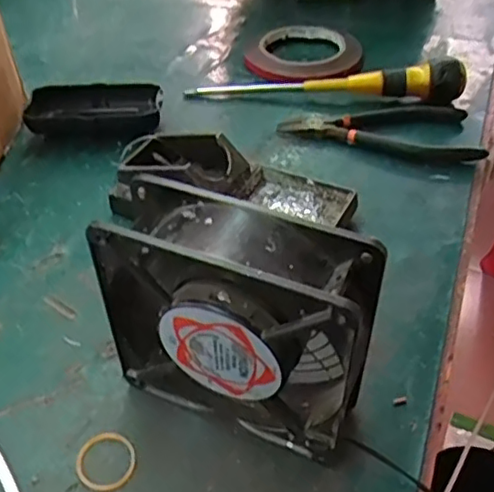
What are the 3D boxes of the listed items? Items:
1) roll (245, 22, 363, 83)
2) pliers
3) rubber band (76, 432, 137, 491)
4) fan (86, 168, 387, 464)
[{"bbox_3d":[0.059,-0.192,0.593,0.109,0.016,0.116,-1,44,1],"label":"roll"},{"bbox_3d":[0.105,-0.091,0.492,0.152,0.014,0.072,0,44,1],"label":"pliers"},{"bbox_3d":[-0.070,0.106,0.302,0.031,0.004,0.029,-1,44,1],"label":"rubber band"},{"bbox_3d":[-0.006,0.037,0.286,0.121,0.123,0.039,17,47,18],"label":"fan"}]

